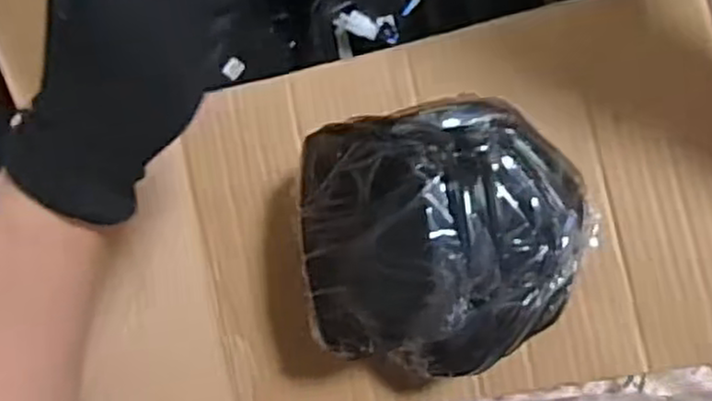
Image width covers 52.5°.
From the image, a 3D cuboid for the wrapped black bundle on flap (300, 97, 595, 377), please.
[{"bbox_3d":[0.049,0.020,0.380,0.148,0.094,0.136,-4,95,9],"label":"wrapped black bundle on flap"}]

